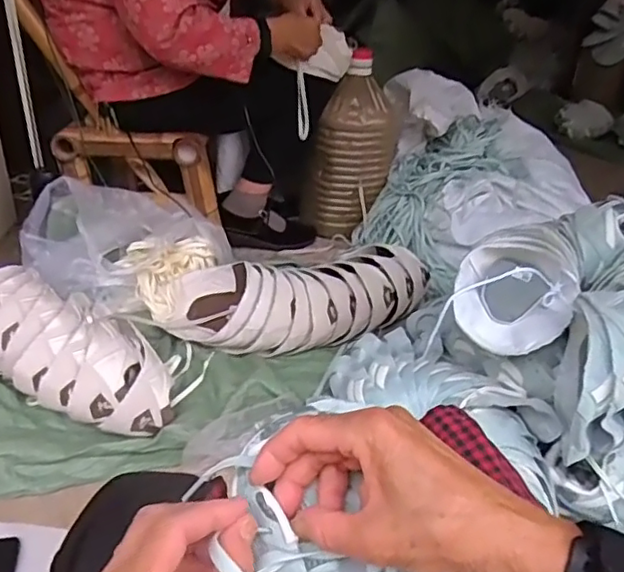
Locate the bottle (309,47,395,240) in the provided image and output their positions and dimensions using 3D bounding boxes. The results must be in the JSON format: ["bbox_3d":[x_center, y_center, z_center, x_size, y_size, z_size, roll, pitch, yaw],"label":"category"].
[{"bbox_3d":[0.102,-0.328,1.396,0.173,0.375,0.148,8,32,5],"label":"bottle"}]

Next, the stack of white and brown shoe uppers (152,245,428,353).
[{"bbox_3d":[-0.032,0.022,1.083,0.491,0.112,0.186,1,32,-7],"label":"stack of white and brown shoe uppers"}]

